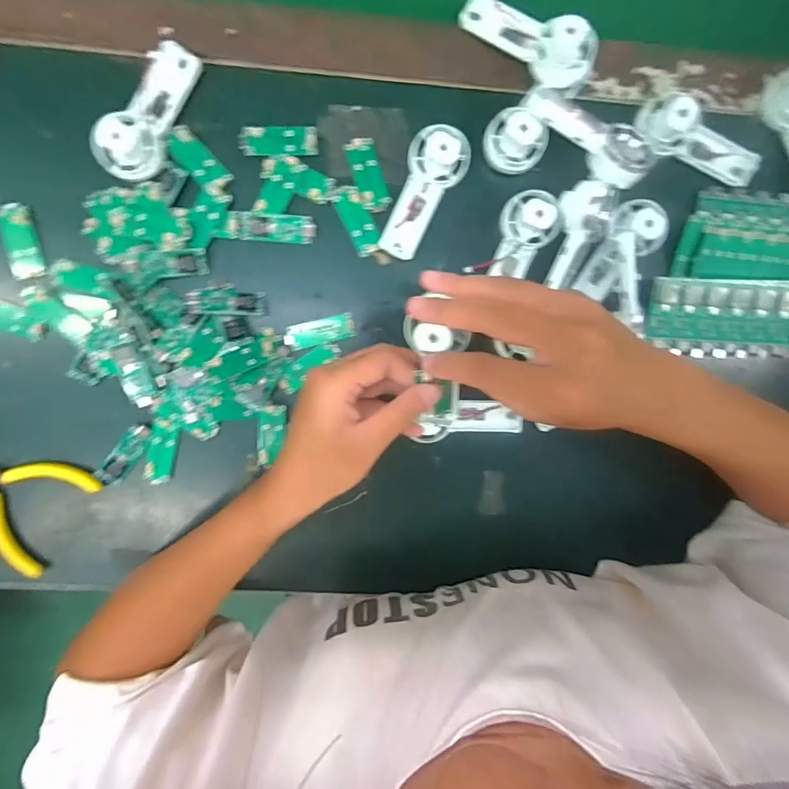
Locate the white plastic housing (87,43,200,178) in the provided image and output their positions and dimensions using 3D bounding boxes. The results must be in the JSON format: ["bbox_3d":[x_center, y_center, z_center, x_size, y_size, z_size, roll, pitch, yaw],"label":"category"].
[{"bbox_3d":[-0.169,-0.194,0.306,0.035,0.027,0.095,27,96,-7],"label":"white plastic housing"}]

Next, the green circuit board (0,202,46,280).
[{"bbox_3d":[-0.271,-0.110,0.325,0.023,0.006,0.051,-12,99,-2],"label":"green circuit board"}]

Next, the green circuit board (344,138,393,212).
[{"bbox_3d":[-0.019,-0.160,0.329,0.023,0.005,0.051,-19,99,0],"label":"green circuit board"}]

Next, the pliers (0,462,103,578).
[{"bbox_3d":[-0.297,0.072,0.344,0.114,0.017,0.087,37,95,-8],"label":"pliers"}]

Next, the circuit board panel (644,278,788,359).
[{"bbox_3d":[0.291,-0.056,0.343,0.195,0.011,0.059,0,99,-4],"label":"circuit board panel"}]

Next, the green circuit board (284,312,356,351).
[{"bbox_3d":[-0.057,-0.048,0.347,0.053,0.007,0.019,-15,99,-1],"label":"green circuit board"}]

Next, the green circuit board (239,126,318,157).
[{"bbox_3d":[-0.083,-0.182,0.324,0.055,0.004,0.020,-3,99,-3],"label":"green circuit board"}]

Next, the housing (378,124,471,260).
[{"bbox_3d":[0.021,-0.143,0.323,0.041,0.028,0.092,22,97,-6],"label":"housing"}]

